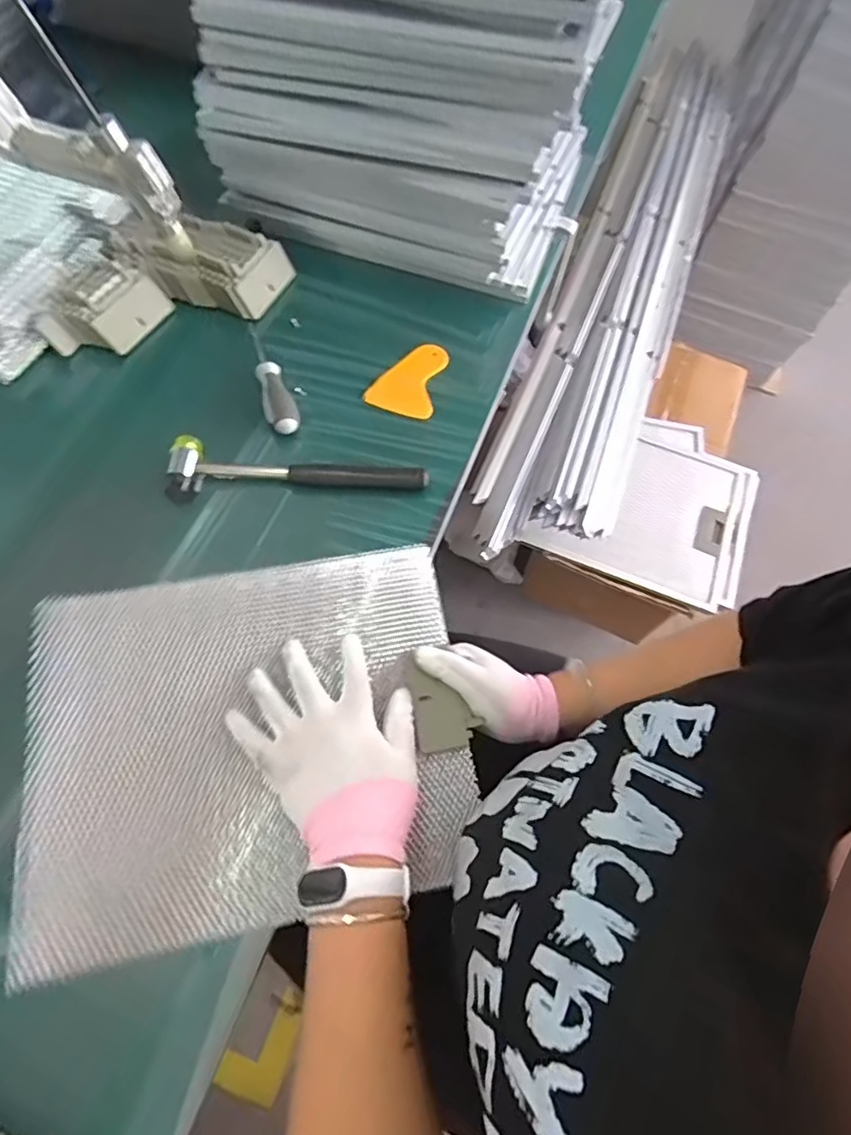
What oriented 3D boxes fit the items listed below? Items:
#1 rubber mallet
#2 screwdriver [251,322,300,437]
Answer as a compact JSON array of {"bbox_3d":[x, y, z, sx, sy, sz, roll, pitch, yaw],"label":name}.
[{"bbox_3d":[-0.121,-0.092,0.551,0.242,0.028,0.054,1,65,-2],"label":"rubber mallet"},{"bbox_3d":[-0.163,-0.203,0.597,0.031,0.025,0.160,-17,67,-10],"label":"screwdriver"}]

